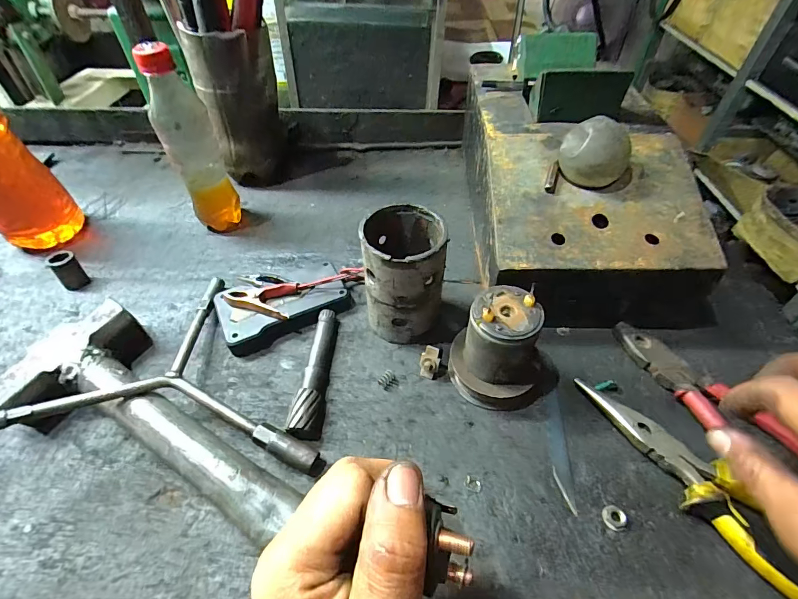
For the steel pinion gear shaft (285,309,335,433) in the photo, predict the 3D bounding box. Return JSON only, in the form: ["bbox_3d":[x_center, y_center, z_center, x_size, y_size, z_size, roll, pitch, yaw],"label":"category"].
[{"bbox_3d":[-0.069,0.058,0.347,0.020,0.019,0.118,3,48,5],"label":"steel pinion gear shaft"}]

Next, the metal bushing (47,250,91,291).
[{"bbox_3d":[-0.338,-0.029,0.418,0.020,0.041,0.022,34,57,28],"label":"metal bushing"}]

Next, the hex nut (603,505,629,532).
[{"bbox_3d":[0.145,0.146,0.273,0.014,0.006,0.015,-13,49,-10],"label":"hex nut"}]

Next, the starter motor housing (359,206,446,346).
[{"bbox_3d":[0.005,-0.018,0.353,0.064,0.112,0.071,2,48,3],"label":"starter motor housing"}]

